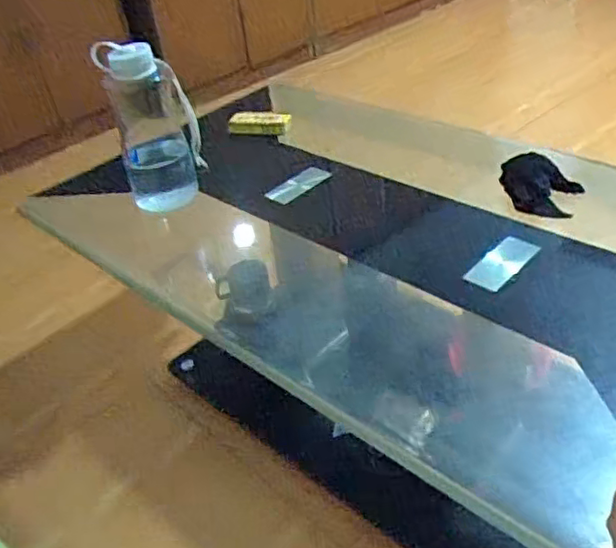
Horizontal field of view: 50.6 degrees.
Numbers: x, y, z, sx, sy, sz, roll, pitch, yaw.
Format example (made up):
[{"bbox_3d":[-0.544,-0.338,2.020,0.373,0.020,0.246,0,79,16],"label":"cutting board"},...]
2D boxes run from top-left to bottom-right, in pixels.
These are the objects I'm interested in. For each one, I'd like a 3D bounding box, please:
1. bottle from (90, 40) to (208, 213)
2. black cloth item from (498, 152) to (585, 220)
[{"bbox_3d":[-0.261,-0.250,1.090,0.103,0.274,0.134,8,41,18],"label":"bottle"},{"bbox_3d":[0.367,-0.145,1.029,0.120,0.034,0.123,8,41,18],"label":"black cloth item"}]

